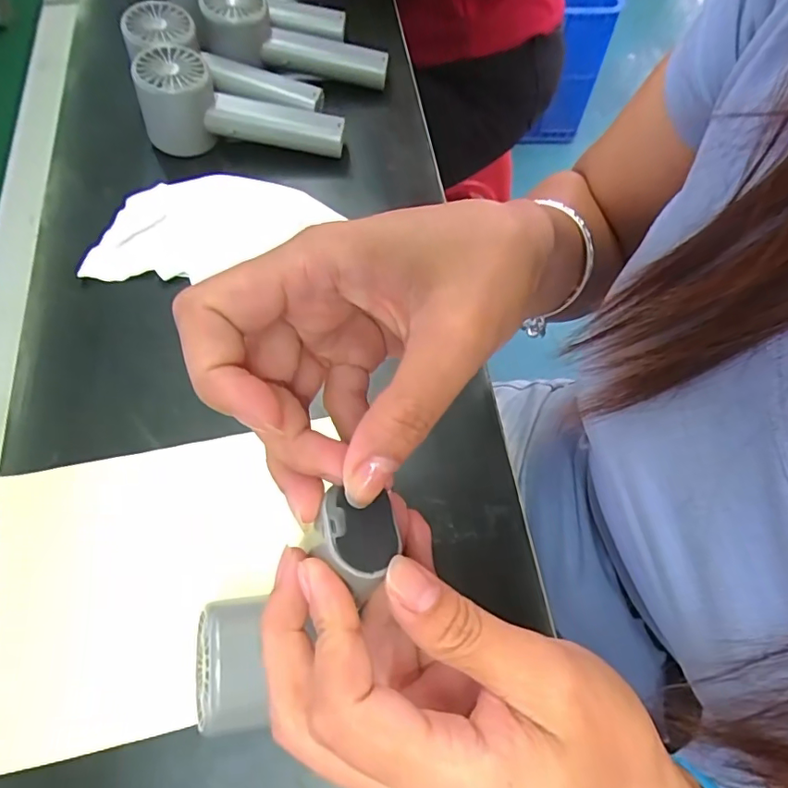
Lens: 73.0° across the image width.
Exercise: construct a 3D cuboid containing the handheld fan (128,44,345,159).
[{"bbox_3d":[-0.116,-0.217,0.413,0.153,0.047,0.058,5,65,-14],"label":"handheld fan"}]

